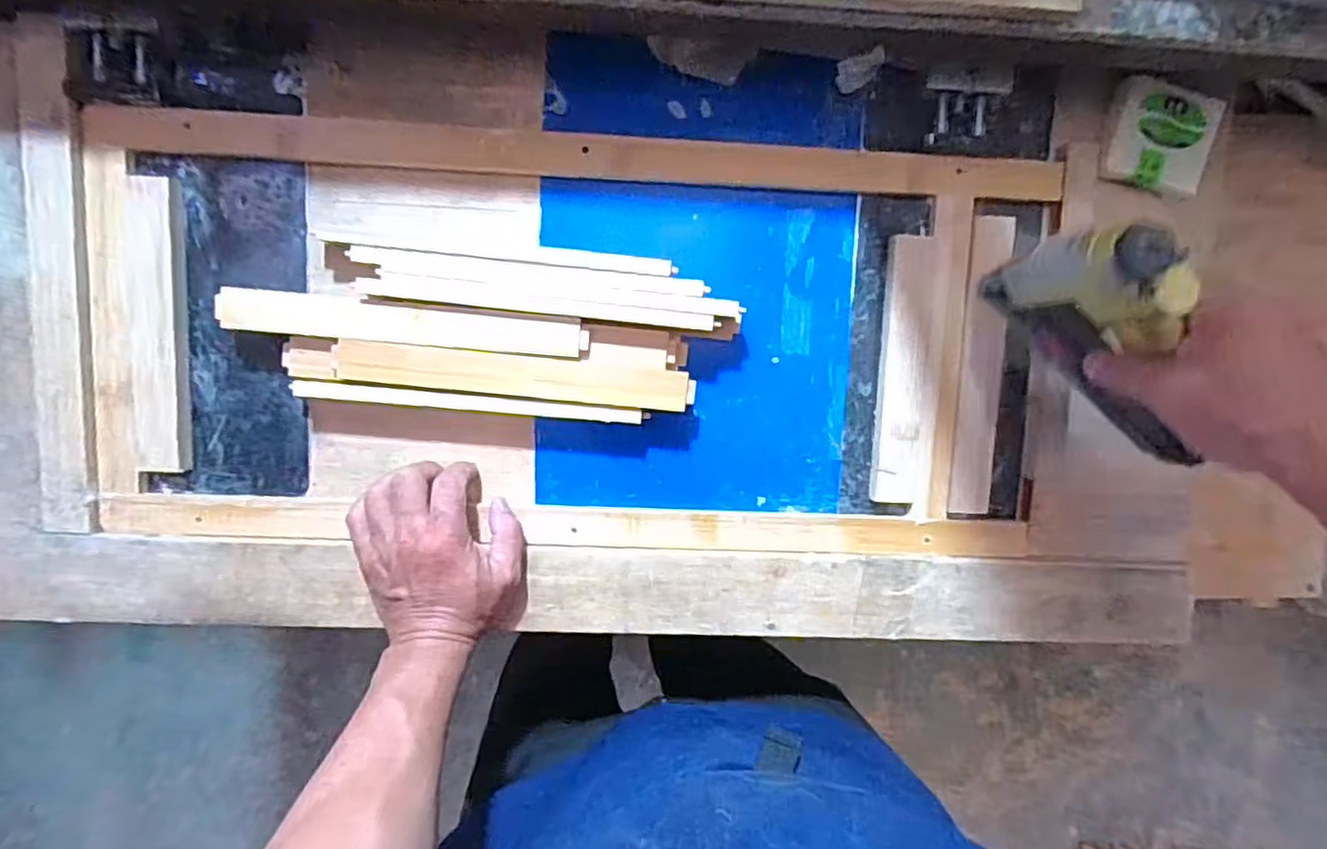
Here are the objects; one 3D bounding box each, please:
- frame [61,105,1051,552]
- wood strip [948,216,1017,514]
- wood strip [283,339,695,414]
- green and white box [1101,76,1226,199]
[{"bbox_3d":[-0.062,-0.059,0.486,0.682,0.012,0.302,2,93,-3],"label":"frame"},{"bbox_3d":[0.242,-0.042,0.504,0.034,0.014,0.221,1,94,-3],"label":"wood strip"},{"bbox_3d":[-0.124,-0.036,0.476,0.285,0.008,0.030,5,103,-4],"label":"wood strip"},{"bbox_3d":[0.369,-0.212,0.493,0.082,0.019,0.072,9,93,-4],"label":"green and white box"}]

